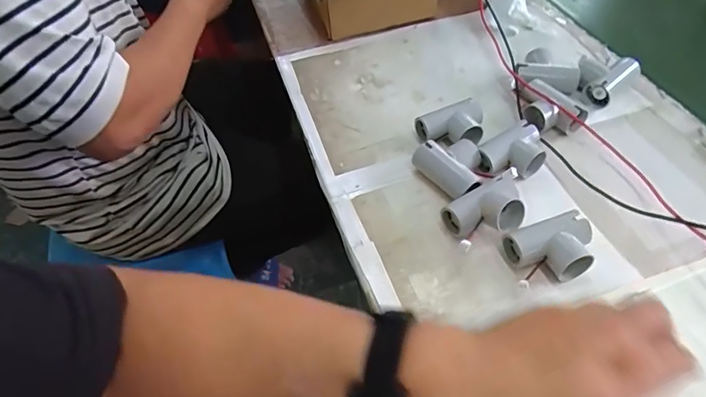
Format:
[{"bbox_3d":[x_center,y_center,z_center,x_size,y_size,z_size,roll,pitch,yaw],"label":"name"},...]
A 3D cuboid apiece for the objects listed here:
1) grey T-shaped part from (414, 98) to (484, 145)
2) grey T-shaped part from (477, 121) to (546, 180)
[{"bbox_3d":[0.116,-0.083,0.541,0.075,0.040,0.049,-17,50,-11],"label":"grey T-shaped part"},{"bbox_3d":[0.178,-0.051,0.510,0.076,0.033,0.048,-27,53,-19],"label":"grey T-shaped part"}]

